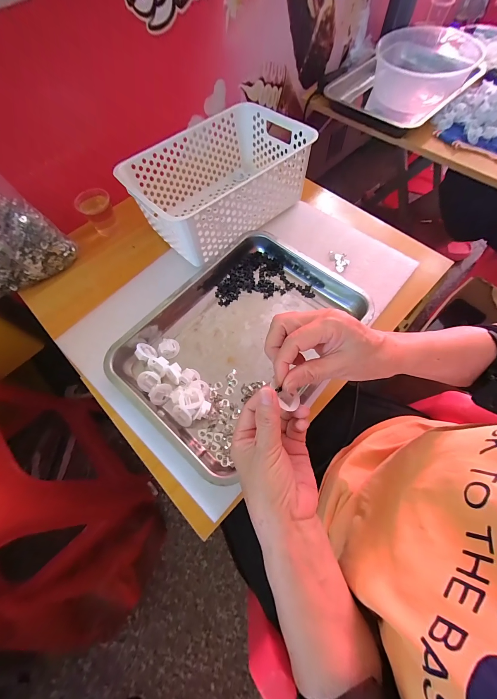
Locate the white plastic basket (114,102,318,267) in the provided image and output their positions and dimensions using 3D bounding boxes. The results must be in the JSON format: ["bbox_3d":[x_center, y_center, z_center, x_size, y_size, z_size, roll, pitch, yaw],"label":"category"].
[{"bbox_3d":[-0.056,-0.322,0.522,0.314,0.117,0.208,-37,69,-14],"label":"white plastic basket"}]

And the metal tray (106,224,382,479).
[{"bbox_3d":[-0.011,-0.027,0.436,0.275,0.047,0.374,37,71,17],"label":"metal tray"}]

